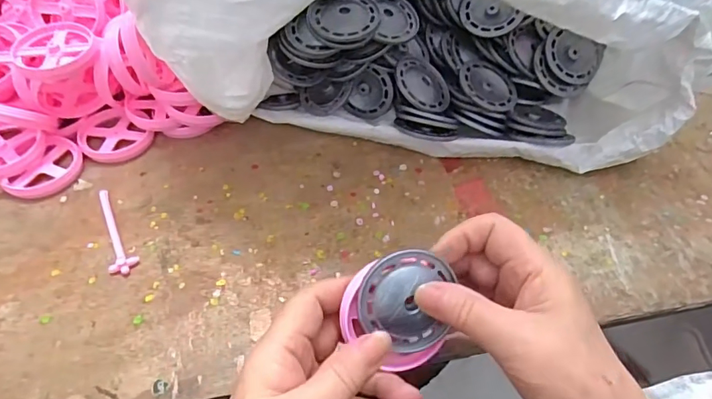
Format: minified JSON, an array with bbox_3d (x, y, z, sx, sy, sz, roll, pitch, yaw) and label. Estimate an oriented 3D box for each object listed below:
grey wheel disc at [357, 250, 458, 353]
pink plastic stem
[{"bbox_3d":[0.026,0.057,0.259,0.050,0.056,0.007,1,6,-13],"label":"grey wheel disc"},{"bbox_3d":[-0.189,0.024,0.366,0.019,0.006,0.085,-23,56,-19],"label":"pink plastic stem"}]

